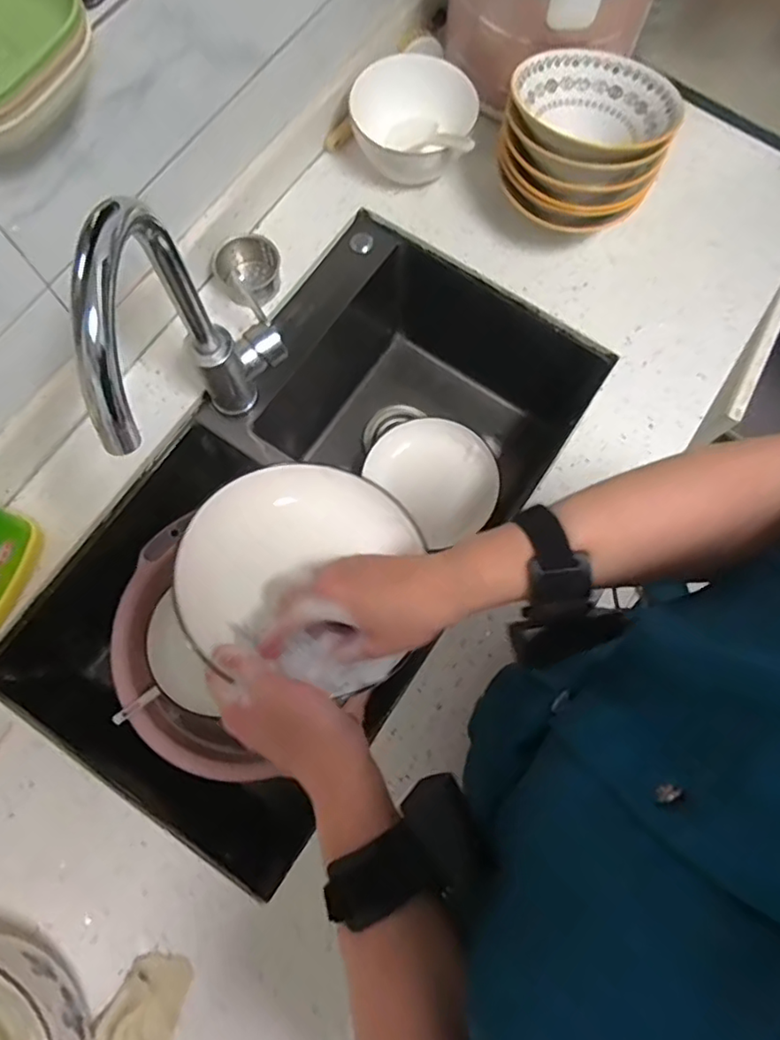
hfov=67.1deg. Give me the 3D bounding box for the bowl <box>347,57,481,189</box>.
[{"bbox_3d":[0.022,-0.466,0.709,0.149,0.099,0.122,13,75,3],"label":"bowl"}]

